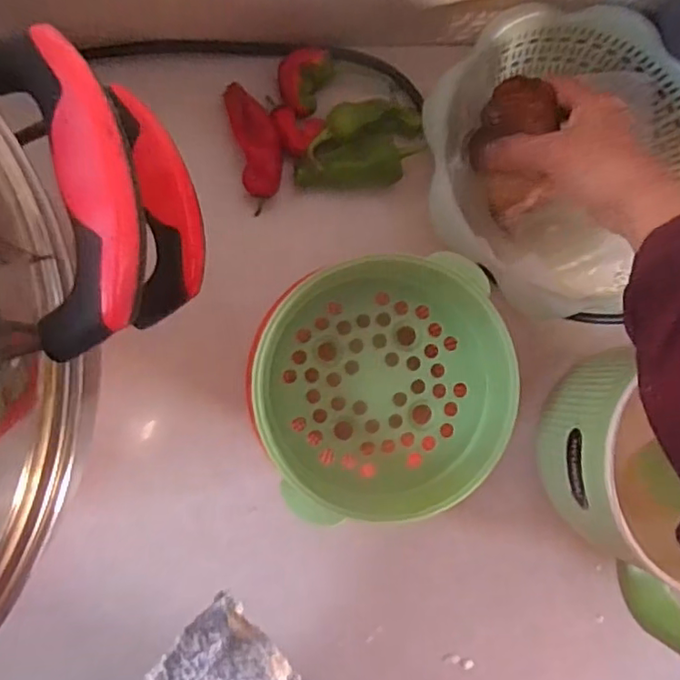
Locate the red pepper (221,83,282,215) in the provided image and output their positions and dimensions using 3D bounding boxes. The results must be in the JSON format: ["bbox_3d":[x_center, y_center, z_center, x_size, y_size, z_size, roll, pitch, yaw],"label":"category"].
[{"bbox_3d":[-0.065,-0.155,0.463,0.033,0.032,0.096,-13,89,-9],"label":"red pepper"}]

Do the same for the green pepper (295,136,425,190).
[{"bbox_3d":[0.014,-0.143,0.474,0.098,0.038,0.034,-7,88,-8],"label":"green pepper"}]

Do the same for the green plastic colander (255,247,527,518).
[{"bbox_3d":[0.029,0.033,0.410,0.174,0.065,0.159,0,87,-8],"label":"green plastic colander"}]

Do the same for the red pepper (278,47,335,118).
[{"bbox_3d":[-0.029,-0.212,0.476,0.037,0.020,0.052,27,84,-6],"label":"red pepper"}]

